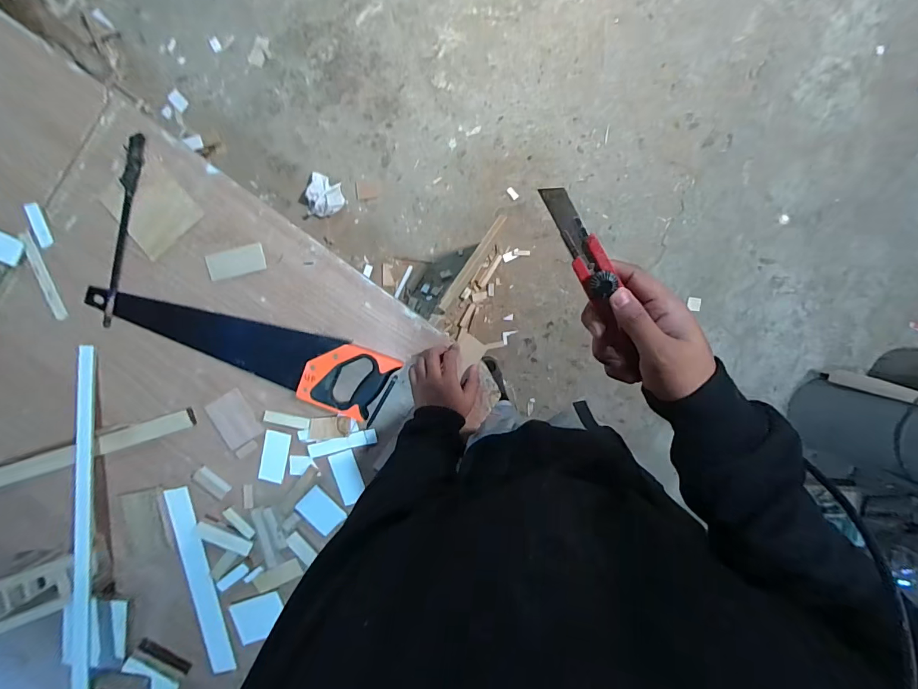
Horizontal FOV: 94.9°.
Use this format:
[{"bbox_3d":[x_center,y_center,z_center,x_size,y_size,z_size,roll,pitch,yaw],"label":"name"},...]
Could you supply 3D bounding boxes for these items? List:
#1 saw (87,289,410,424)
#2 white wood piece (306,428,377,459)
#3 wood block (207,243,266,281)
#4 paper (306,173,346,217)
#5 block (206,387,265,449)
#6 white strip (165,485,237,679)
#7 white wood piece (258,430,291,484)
[{"bbox_3d":[-0.367,0.000,0.699,0.512,0.022,0.115,17,94,0],"label":"saw"},{"bbox_3d":[-0.198,0.169,0.719,0.115,0.011,0.026,-13,94,3],"label":"white wood piece"},{"bbox_3d":[-0.370,-0.136,0.698,0.101,0.010,0.043,-10,94,2],"label":"wood block"},{"bbox_3d":[-0.449,-0.493,1.412,0.125,0.043,0.135,20,94,0],"label":"paper"},{"bbox_3d":[-0.382,0.127,0.718,0.069,0.007,0.086,-30,93,3],"label":"block"},{"bbox_3d":[-0.462,0.423,0.755,0.046,0.011,0.341,-13,94,3],"label":"white strip"},{"bbox_3d":[-0.317,0.193,0.725,0.045,0.005,0.087,12,94,1],"label":"white wood piece"}]

